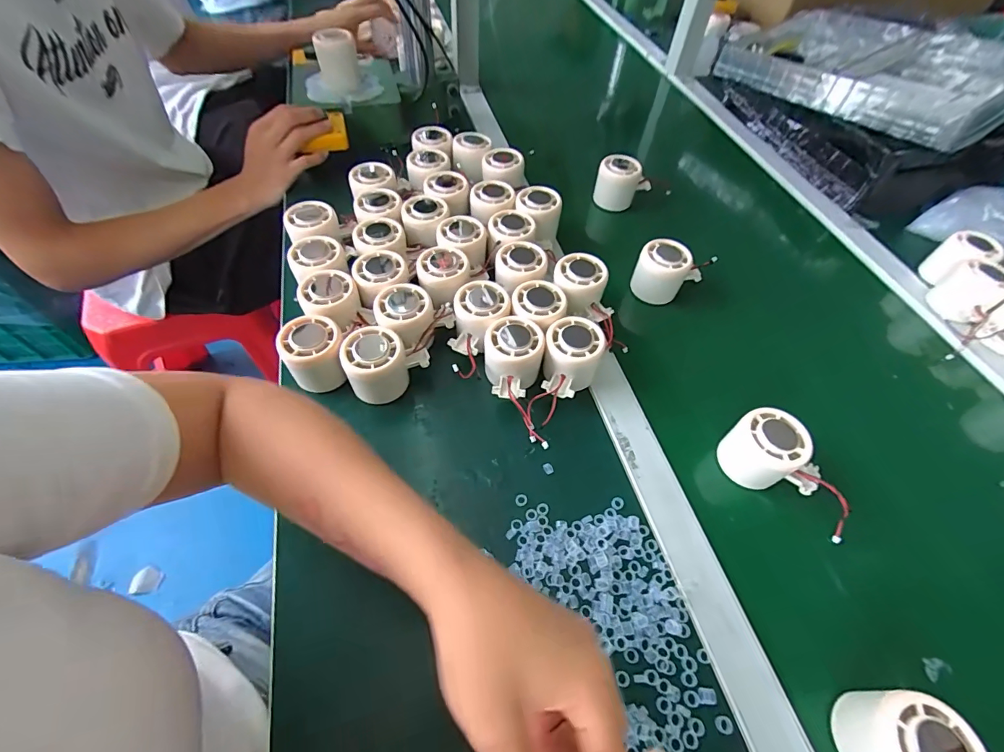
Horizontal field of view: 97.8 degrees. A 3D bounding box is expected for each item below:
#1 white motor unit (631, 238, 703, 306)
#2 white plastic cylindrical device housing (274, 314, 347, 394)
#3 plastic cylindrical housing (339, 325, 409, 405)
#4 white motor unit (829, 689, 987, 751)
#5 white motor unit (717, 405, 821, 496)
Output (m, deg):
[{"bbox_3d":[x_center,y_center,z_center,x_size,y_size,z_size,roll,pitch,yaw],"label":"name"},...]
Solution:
[{"bbox_3d":[0.191,-0.118,0.503,0.070,0.058,0.052,26,58,15],"label":"white motor unit"},{"bbox_3d":[-0.174,-0.020,0.408,0.050,0.051,0.054,1,55,-1],"label":"white plastic cylindrical device housing"},{"bbox_3d":[-0.116,-0.007,0.409,0.052,0.063,0.053,1,55,-1],"label":"plastic cylindrical housing"},{"bbox_3d":[0.249,0.229,0.272,0.051,0.053,0.054,1,55,-1],"label":"white motor unit"},{"bbox_3d":[0.229,0.070,0.375,0.057,0.048,0.069,-17,58,-14],"label":"white motor unit"}]

